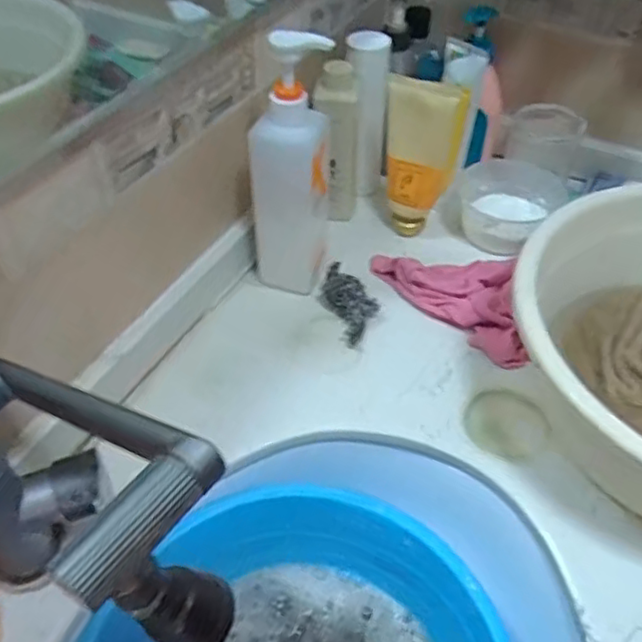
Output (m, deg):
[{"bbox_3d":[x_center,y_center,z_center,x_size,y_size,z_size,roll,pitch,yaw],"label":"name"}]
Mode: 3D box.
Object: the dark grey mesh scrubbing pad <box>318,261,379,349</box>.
[{"bbox_3d":[0.030,-0.018,0.644,0.047,0.034,0.084,-20,49,-17],"label":"dark grey mesh scrubbing pad"}]

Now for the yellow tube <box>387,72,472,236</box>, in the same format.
[{"bbox_3d":[0.109,-0.172,0.687,0.081,0.163,0.040,5,47,6],"label":"yellow tube"}]

